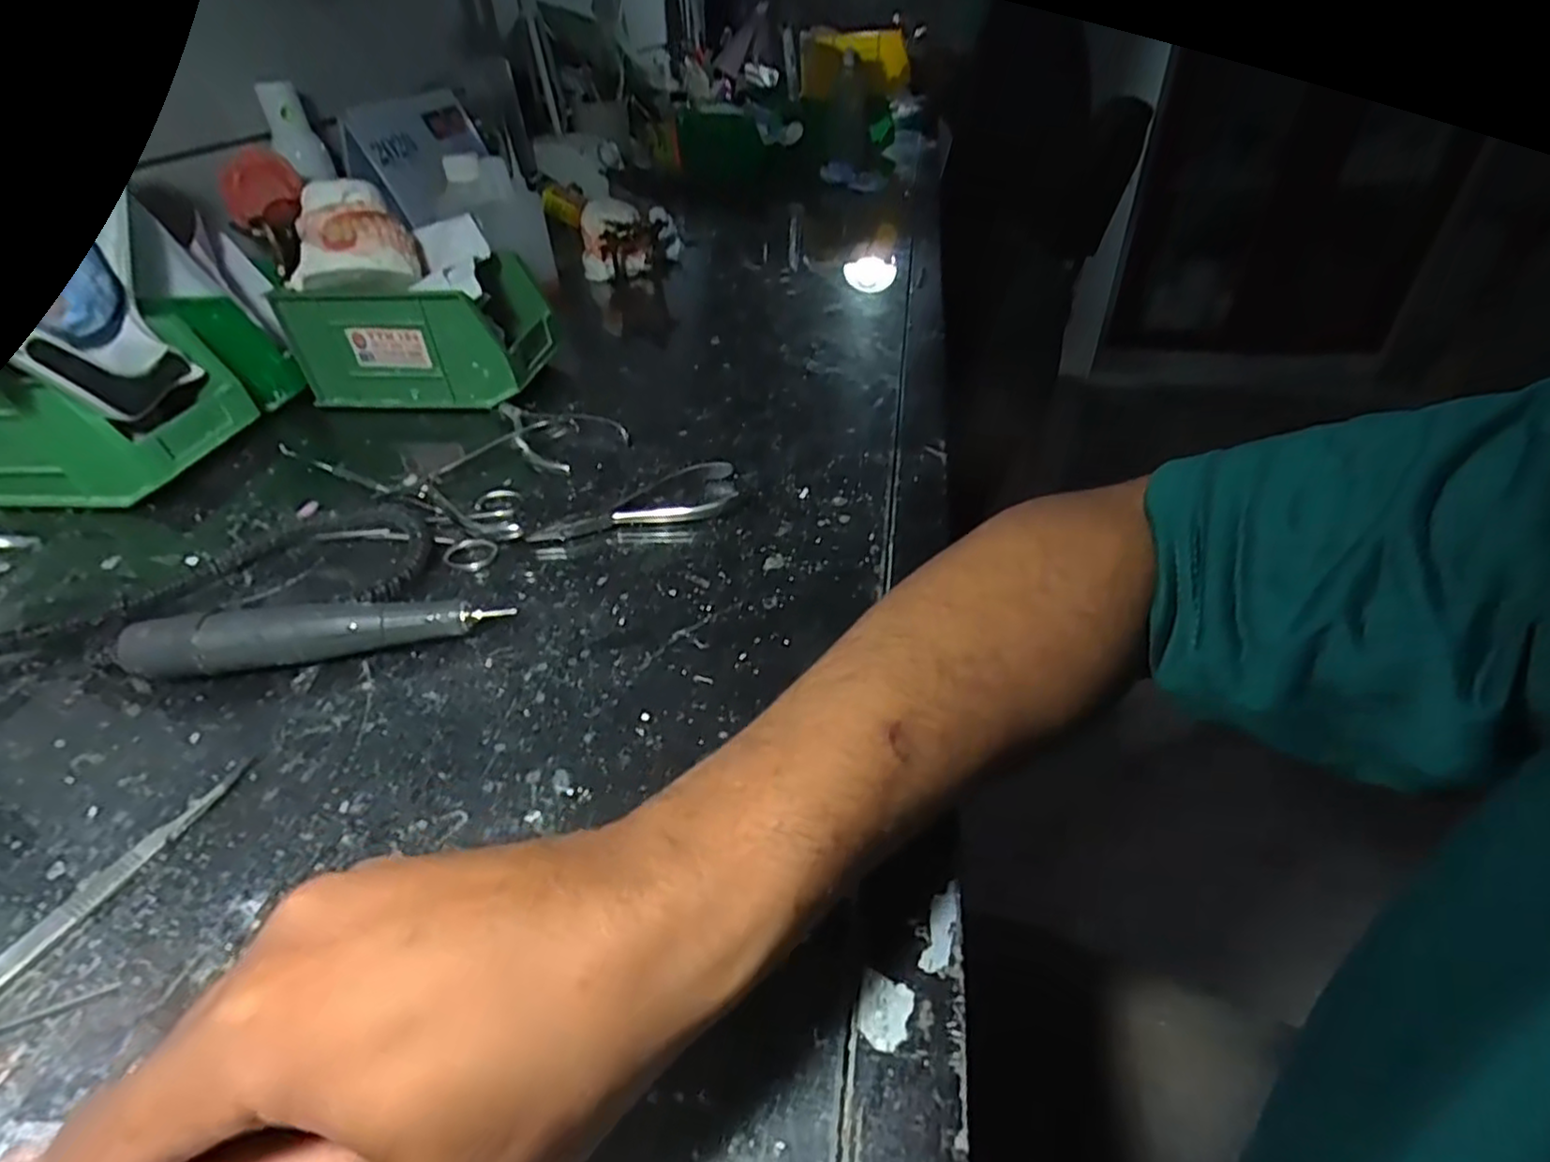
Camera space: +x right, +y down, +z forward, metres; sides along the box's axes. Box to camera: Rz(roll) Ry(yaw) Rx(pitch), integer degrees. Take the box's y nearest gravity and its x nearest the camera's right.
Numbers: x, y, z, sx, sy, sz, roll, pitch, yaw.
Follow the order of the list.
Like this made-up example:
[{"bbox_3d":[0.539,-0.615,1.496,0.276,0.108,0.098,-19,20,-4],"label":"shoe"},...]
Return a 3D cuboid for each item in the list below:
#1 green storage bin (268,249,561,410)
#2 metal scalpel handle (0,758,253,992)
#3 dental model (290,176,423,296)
[{"bbox_3d":[-0.270,-0.197,0.559,0.174,0.082,0.099,3,40,7],"label":"green storage bin"},{"bbox_3d":[-0.241,0.114,0.240,0.016,0.004,0.131,15,43,21],"label":"metal scalpel handle"},{"bbox_3d":[-0.300,-0.240,0.498,0.083,0.059,0.059,-15,41,-14],"label":"dental model"}]

